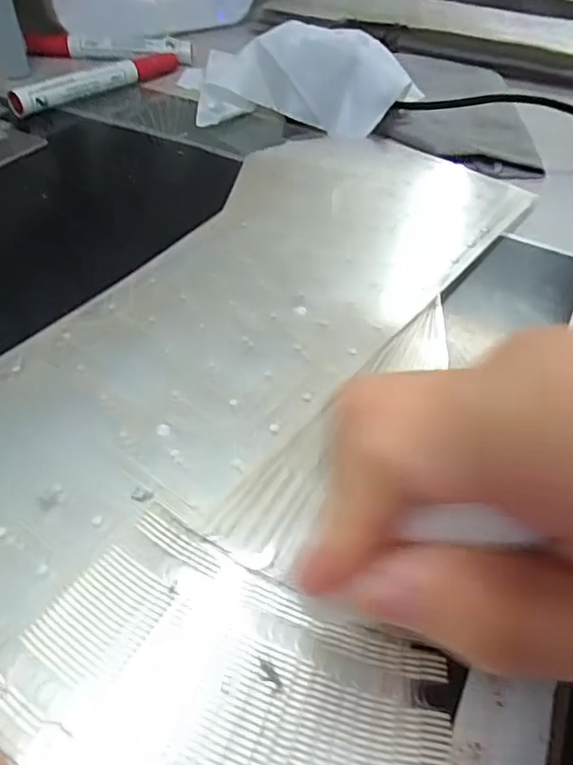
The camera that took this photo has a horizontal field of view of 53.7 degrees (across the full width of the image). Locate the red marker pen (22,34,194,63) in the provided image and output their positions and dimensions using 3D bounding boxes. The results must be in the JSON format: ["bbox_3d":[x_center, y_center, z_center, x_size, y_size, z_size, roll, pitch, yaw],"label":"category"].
[{"bbox_3d":[-0.140,-0.264,0.446,0.128,0.016,0.012,2,47,-4],"label":"red marker pen"}]

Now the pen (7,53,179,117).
[{"bbox_3d":[-0.129,-0.215,0.402,0.017,0.016,0.139,31,51,22],"label":"pen"}]

